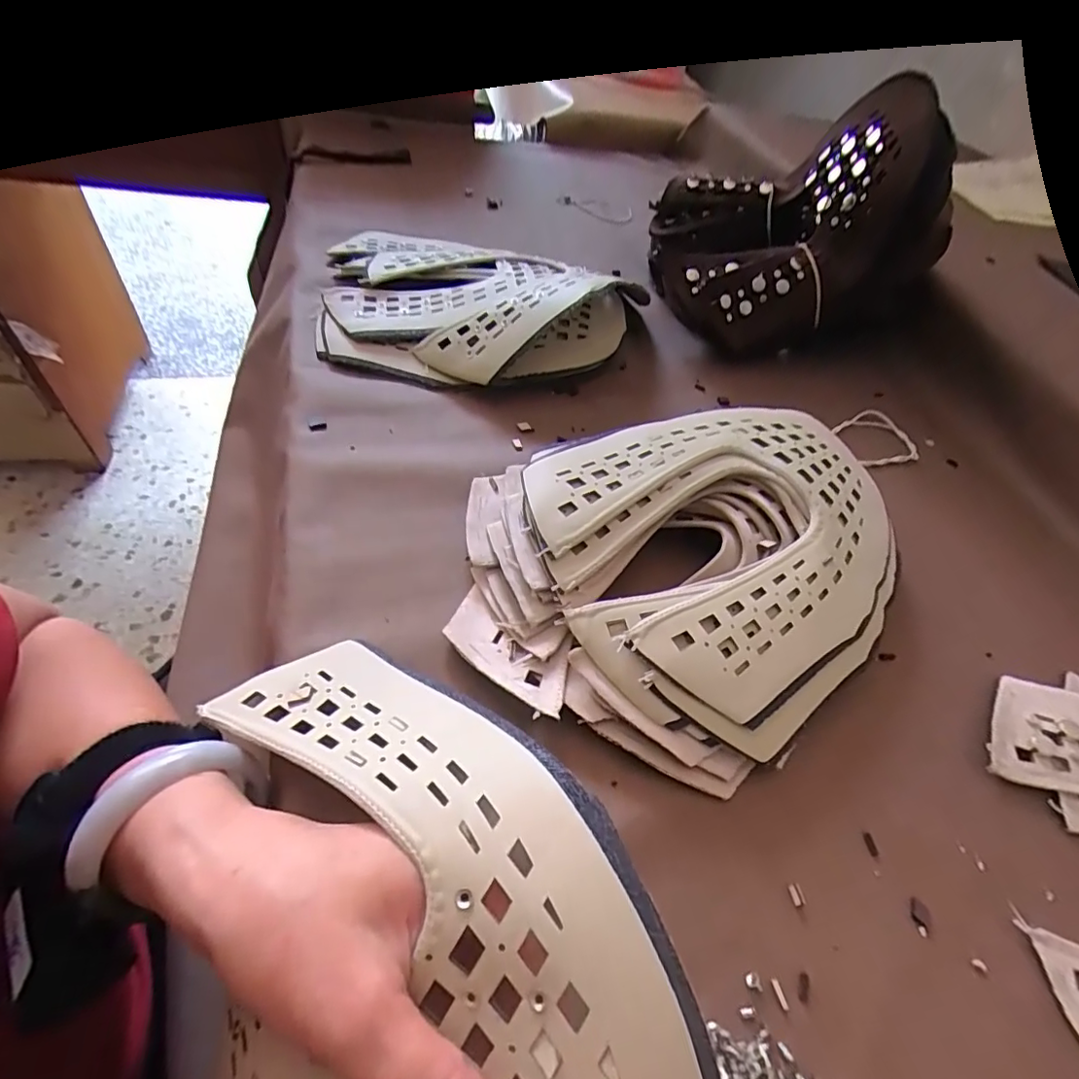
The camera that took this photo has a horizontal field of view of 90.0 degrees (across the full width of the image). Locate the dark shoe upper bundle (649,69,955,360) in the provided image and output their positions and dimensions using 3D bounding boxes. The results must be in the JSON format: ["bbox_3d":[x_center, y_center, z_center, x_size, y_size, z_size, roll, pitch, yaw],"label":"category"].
[{"bbox_3d":[0.242,-0.302,0.504,0.231,0.166,0.179,-3,54,-12],"label":"dark shoe upper bundle"}]

